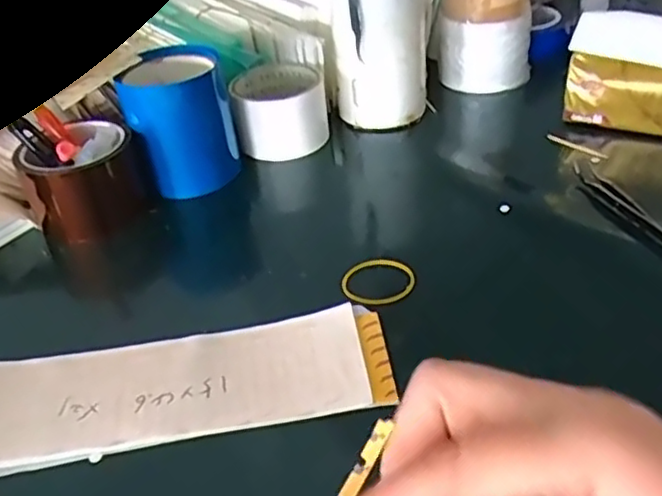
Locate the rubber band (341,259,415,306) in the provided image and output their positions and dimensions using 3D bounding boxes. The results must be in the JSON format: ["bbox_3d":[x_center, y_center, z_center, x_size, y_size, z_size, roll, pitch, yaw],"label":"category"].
[{"bbox_3d":[0.034,0.023,0.465,0.051,0.004,0.044,-19,43,-20],"label":"rubber band"}]

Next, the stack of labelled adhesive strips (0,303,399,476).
[{"bbox_3d":[-0.111,0.083,0.396,0.289,0.015,0.085,-9,37,-4],"label":"stack of labelled adhesive strips"}]

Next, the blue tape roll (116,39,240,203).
[{"bbox_3d":[-0.131,-0.110,0.584,0.088,0.110,0.070,-15,38,-11],"label":"blue tape roll"}]

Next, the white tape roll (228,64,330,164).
[{"bbox_3d":[-0.048,-0.132,0.635,0.081,0.060,0.084,-9,37,-4],"label":"white tape roll"}]

